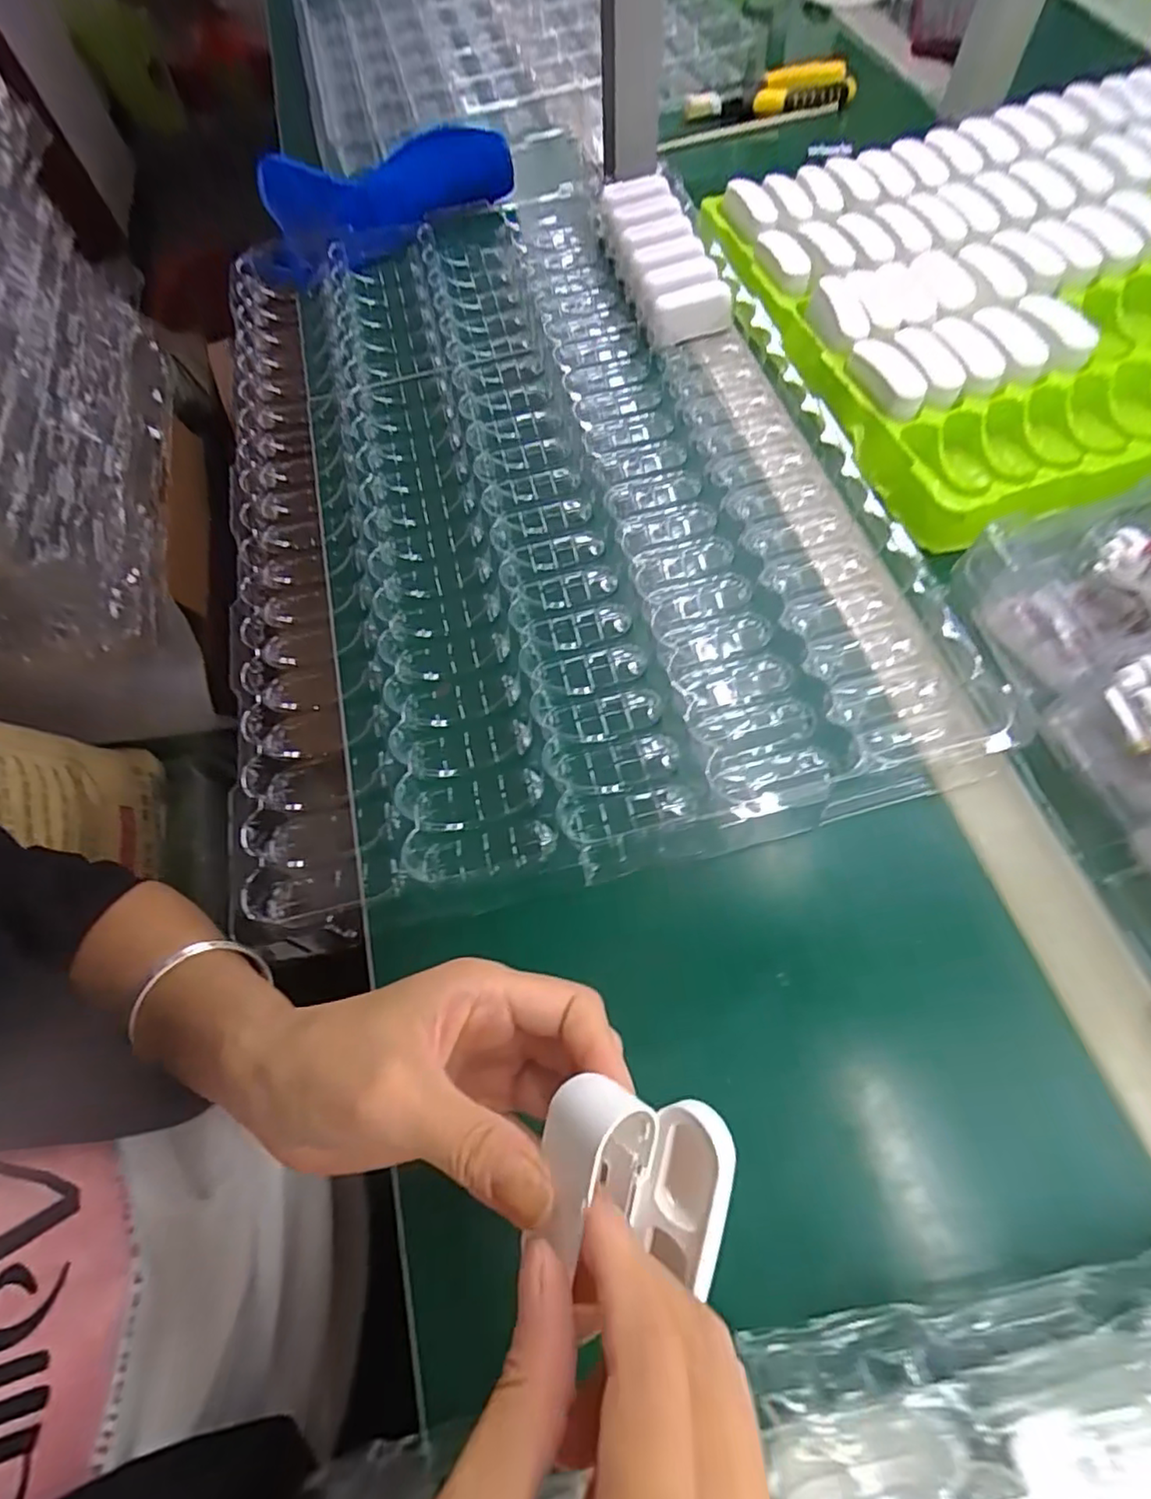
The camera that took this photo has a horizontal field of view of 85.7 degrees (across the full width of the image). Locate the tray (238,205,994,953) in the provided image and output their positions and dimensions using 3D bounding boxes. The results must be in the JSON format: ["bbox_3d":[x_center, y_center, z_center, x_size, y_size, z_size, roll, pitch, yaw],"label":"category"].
[{"bbox_3d":[-0.031,-0.193,0.425,0.378,0.030,0.571,-12,65,-3],"label":"tray"}]

